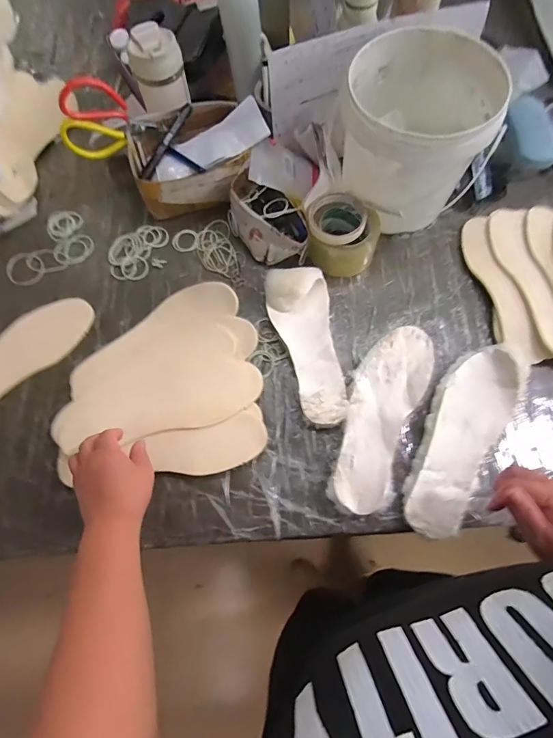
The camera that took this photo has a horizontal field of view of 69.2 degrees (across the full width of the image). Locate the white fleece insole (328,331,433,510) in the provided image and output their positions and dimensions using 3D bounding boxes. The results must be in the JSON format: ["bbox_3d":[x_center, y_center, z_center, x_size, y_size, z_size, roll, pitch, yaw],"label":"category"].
[{"bbox_3d":[0.144,0.056,0.554,0.092,0.023,0.269,24,72,10],"label":"white fleece insole"}]

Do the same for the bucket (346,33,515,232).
[{"bbox_3d":[0.199,-0.344,0.615,0.211,0.190,0.215,6,69,3],"label":"bucket"}]

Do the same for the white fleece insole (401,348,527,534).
[{"bbox_3d":[0.248,0.086,0.538,0.094,0.028,0.272,28,72,11],"label":"white fleece insole"}]

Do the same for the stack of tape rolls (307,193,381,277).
[{"bbox_3d":[0.105,-0.211,0.638,0.112,0.073,0.101,11,70,5],"label":"stack of tape rolls"}]

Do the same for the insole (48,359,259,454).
[{"bbox_3d":[-0.163,0.049,0.567,0.282,0.013,0.087,-14,68,-7],"label":"insole"}]

